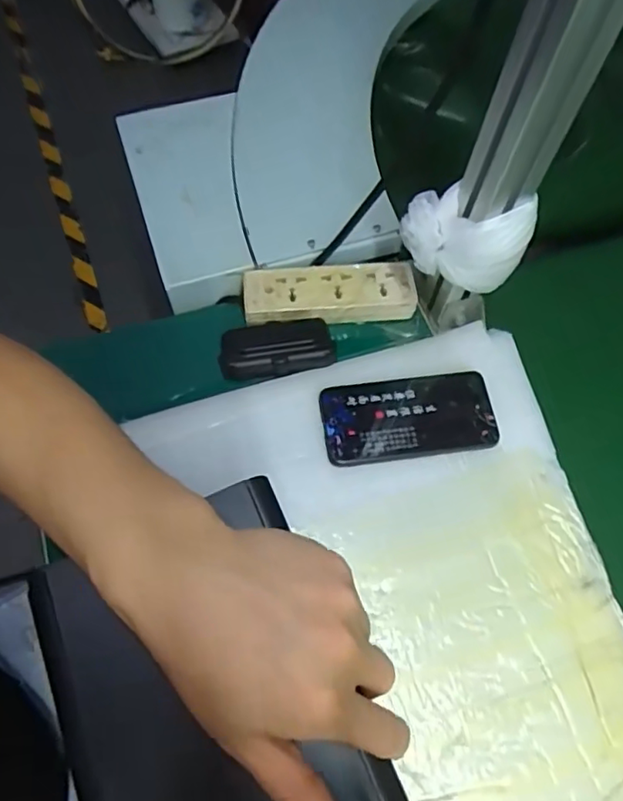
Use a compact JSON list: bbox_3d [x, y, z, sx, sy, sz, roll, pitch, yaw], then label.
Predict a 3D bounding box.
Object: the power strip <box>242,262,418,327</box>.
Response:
[{"bbox_3d":[0.017,-0.105,0.581,0.165,0.031,0.051,-4,65,-5],"label":"power strip"}]

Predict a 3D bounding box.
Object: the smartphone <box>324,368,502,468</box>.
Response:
[{"bbox_3d":[0.088,0.016,0.536,0.153,0.015,0.076,-6,66,-6],"label":"smartphone"}]

